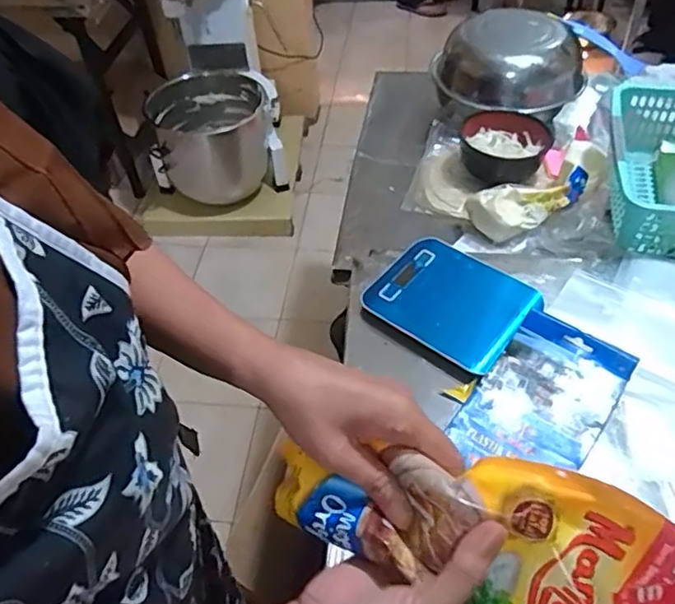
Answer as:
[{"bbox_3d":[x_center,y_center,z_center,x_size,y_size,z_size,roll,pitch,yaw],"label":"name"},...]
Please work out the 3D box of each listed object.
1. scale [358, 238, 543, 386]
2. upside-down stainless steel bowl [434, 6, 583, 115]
[{"bbox_3d":[0.123,0.004,0.701,0.152,0.025,0.177,-38,55,-27],"label":"scale"},{"bbox_3d":[0.287,-0.414,1.052,0.201,0.087,0.215,-2,47,3],"label":"upside-down stainless steel bowl"}]

